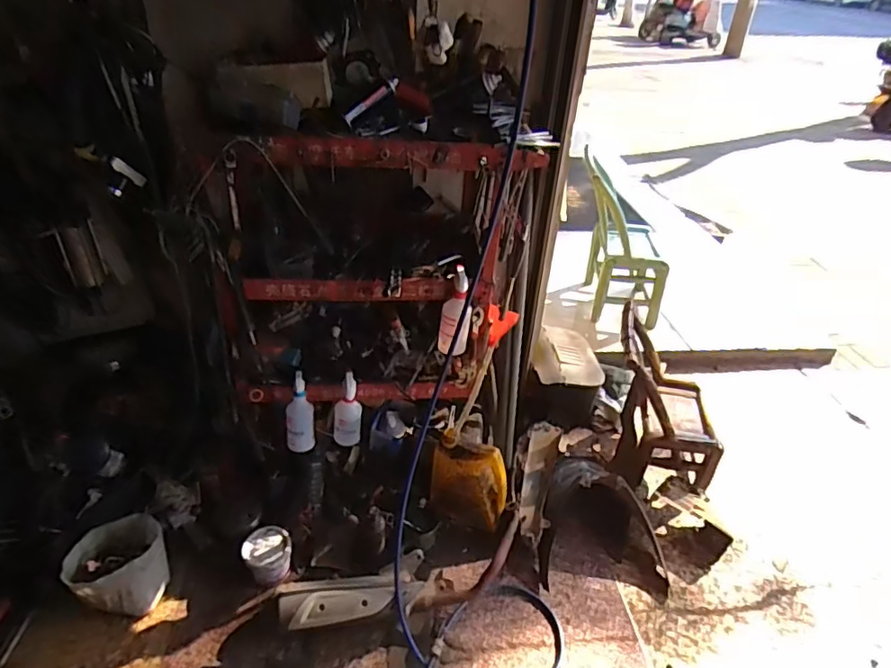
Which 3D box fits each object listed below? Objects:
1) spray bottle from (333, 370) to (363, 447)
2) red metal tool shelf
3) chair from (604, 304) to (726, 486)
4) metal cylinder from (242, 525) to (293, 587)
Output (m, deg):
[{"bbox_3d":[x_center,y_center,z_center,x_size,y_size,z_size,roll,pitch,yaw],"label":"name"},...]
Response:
[{"bbox_3d":[-0.264,0.205,1.525,0.074,0.199,0.084,-3,35,-9],"label":"spray bottle"},{"bbox_3d":[-0.186,-0.192,1.458,0.692,0.654,0.433,-3,35,-9],"label":"red metal tool shelf"},{"bbox_3d":[0.680,0.203,1.793,0.329,0.460,0.385,6,35,3],"label":"chair"},{"bbox_3d":[-0.456,0.580,1.471,0.120,0.097,0.131,-15,39,-25],"label":"metal cylinder"}]

